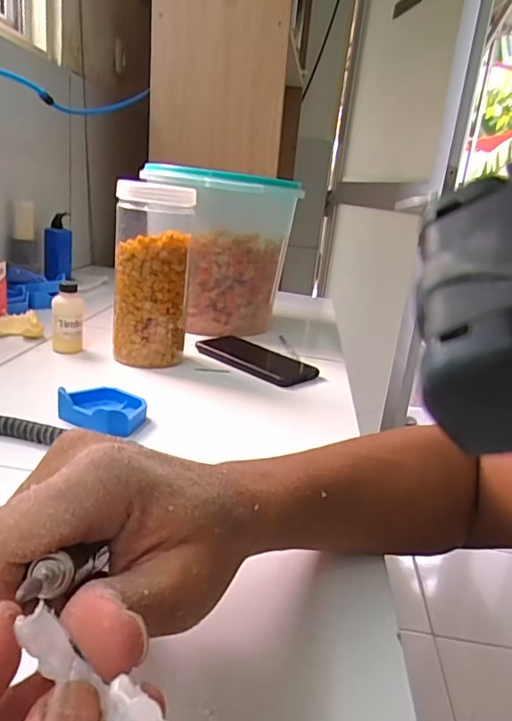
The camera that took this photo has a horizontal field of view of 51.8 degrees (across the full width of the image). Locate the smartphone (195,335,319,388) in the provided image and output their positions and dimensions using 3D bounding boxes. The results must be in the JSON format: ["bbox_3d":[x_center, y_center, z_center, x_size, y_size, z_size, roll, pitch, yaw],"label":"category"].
[{"bbox_3d":[0.001,-0.003,0.708,0.172,0.015,0.091,20,22,37],"label":"smartphone"}]

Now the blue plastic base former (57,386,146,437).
[{"bbox_3d":[-0.138,0.043,0.488,0.080,0.023,0.061,17,20,29],"label":"blue plastic base former"}]

